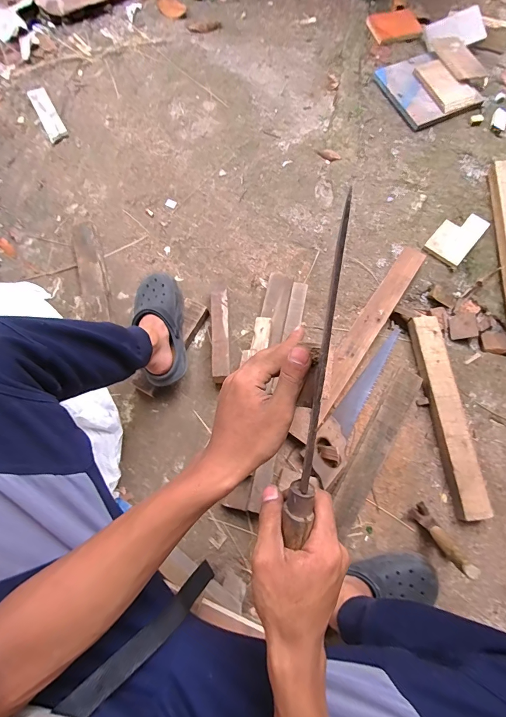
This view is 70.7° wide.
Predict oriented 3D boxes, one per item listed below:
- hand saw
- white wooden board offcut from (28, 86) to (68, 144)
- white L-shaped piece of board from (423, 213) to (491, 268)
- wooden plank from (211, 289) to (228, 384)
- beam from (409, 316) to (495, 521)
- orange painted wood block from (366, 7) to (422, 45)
[{"bbox_3d":[0.253,0.101,0.821,0.083,0.026,0.410,32,71,27],"label":"hand saw"},{"bbox_3d":[-0.659,-0.784,1.137,0.060,0.020,0.248,-29,75,-7],"label":"white wooden board offcut"},{"bbox_3d":[0.554,-0.332,0.966,0.103,0.015,0.168,38,78,12],"label":"white L-shaped piece of board"},{"bbox_3d":[-0.078,-0.056,0.848,0.039,0.021,0.218,-3,73,1],"label":"wooden plank"},{"bbox_3d":[0.442,0.117,0.809,0.067,0.044,0.445,-7,73,-1],"label":"beam"},{"bbox_3d":[0.480,-1.142,1.221,0.168,0.013,0.142,-19,74,-4],"label":"orange painted wood block"}]

